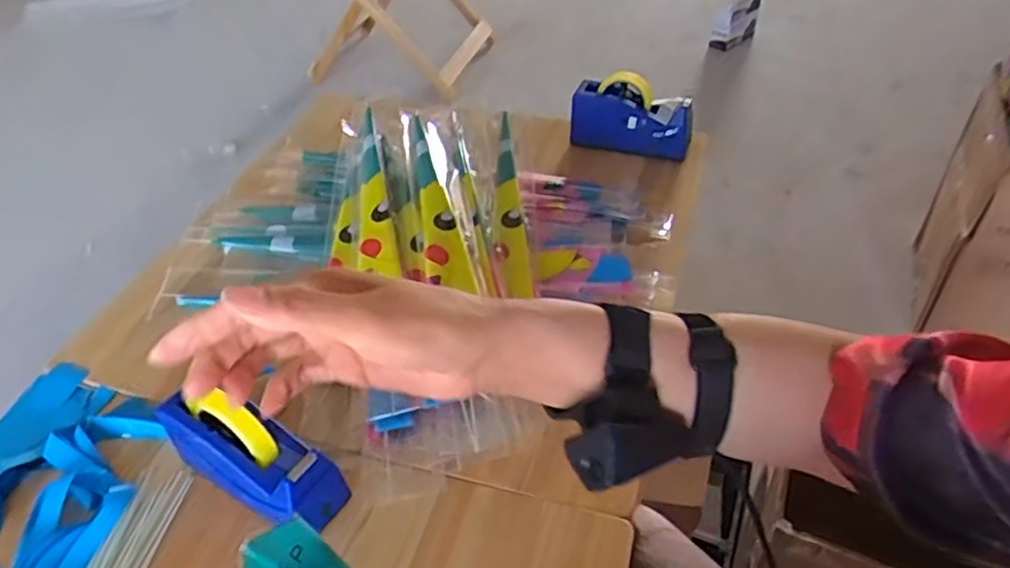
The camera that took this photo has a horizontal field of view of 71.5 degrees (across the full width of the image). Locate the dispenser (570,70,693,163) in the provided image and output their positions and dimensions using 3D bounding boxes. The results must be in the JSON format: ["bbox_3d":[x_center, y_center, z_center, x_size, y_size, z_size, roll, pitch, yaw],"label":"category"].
[{"bbox_3d":[0.219,-0.289,1.202,0.202,0.119,0.058,16,46,20],"label":"dispenser"}]

